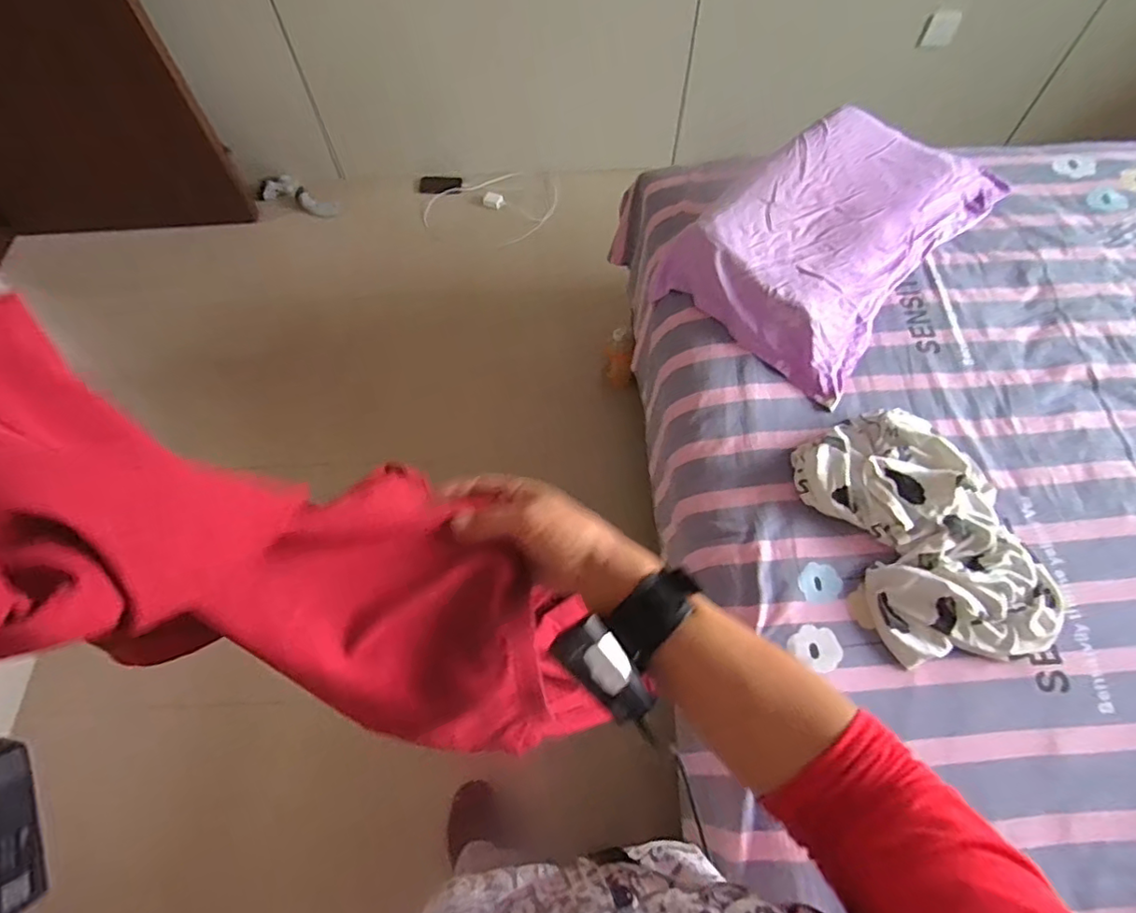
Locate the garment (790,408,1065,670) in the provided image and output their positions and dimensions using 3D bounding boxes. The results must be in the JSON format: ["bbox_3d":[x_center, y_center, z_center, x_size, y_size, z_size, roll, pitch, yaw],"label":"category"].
[{"bbox_3d":[0.554,0.105,0.892,0.277,0.066,0.411,-19,64,-9],"label":"garment"}]

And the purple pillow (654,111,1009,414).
[{"bbox_3d":[0.511,-0.454,1.140,0.423,0.114,0.628,37,69,18],"label":"purple pillow"}]

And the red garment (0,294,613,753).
[{"bbox_3d":[-0.132,0.093,0.383,0.085,0.520,0.148,-11,54,39],"label":"red garment"}]

